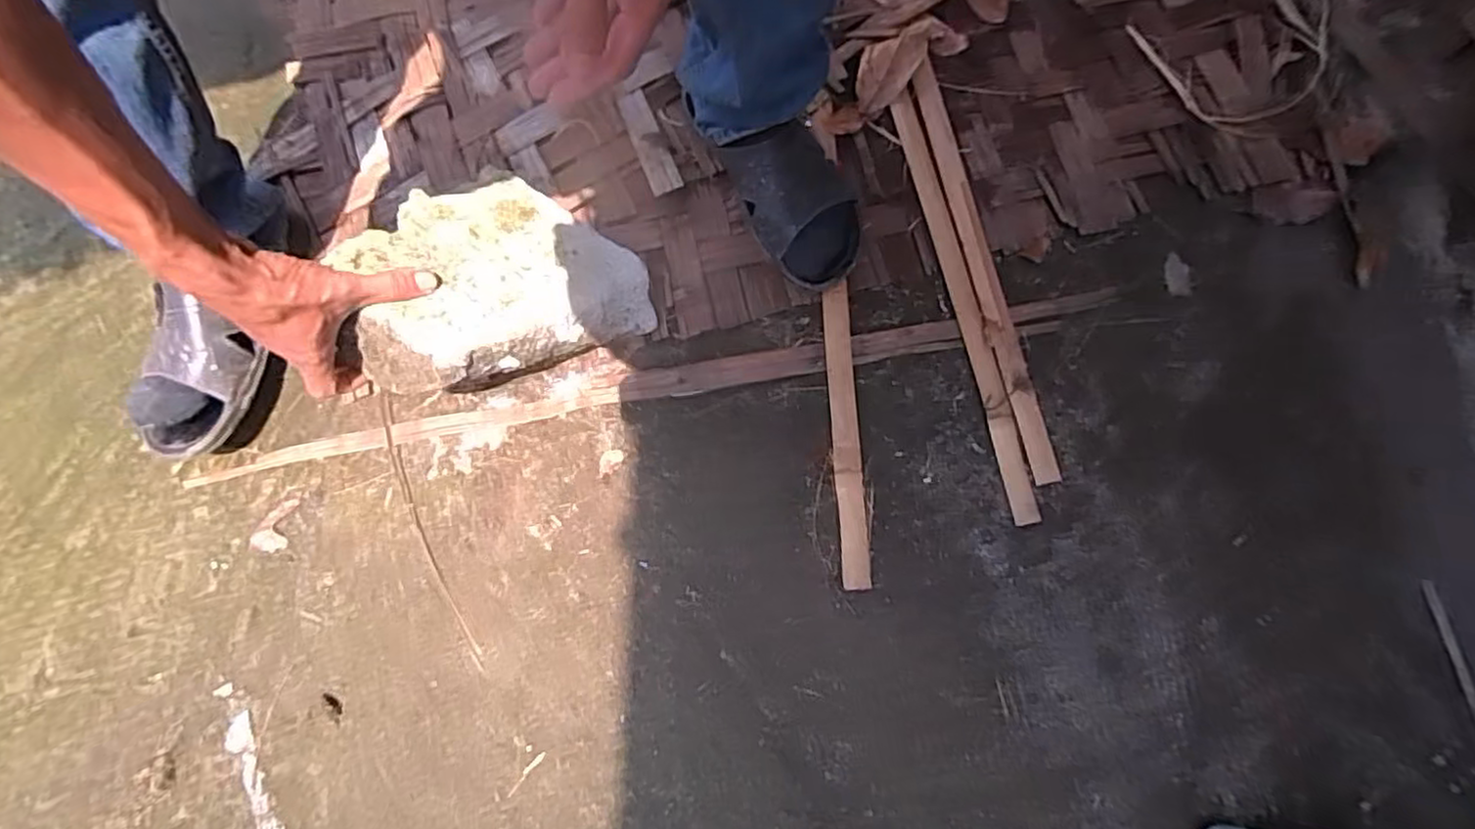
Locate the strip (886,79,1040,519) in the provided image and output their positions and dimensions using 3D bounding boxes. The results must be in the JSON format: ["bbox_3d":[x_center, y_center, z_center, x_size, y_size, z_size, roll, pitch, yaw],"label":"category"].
[{"bbox_3d":[0.221,-0.120,0.682,0.025,0.011,0.452,-11,74,-3],"label":"strip"}]

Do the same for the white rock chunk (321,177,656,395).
[{"bbox_3d":[-0.200,-0.117,0.579,0.229,0.062,0.157,-26,80,-34],"label":"white rock chunk"}]

